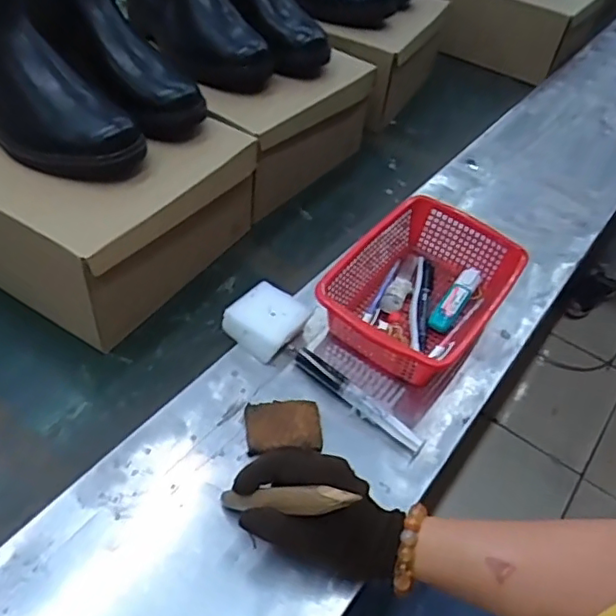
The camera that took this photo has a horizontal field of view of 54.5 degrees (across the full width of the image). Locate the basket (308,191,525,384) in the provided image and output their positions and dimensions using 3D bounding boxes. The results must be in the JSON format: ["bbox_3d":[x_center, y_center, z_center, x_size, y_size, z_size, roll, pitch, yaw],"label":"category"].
[{"bbox_3d":[0.119,-0.018,0.635,0.151,0.074,0.220,30,50,21],"label":"basket"}]

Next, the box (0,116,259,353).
[{"bbox_3d":[-0.264,-0.137,0.674,0.327,0.143,0.246,26,48,17],"label":"box"}]

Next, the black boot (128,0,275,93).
[{"bbox_3d":[-0.143,-0.389,0.730,0.093,0.176,0.251,-23,53,-26],"label":"black boot"}]

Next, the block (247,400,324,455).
[{"bbox_3d":[-0.022,0.106,0.534,0.066,0.011,0.047,1,46,-7],"label":"block"}]

